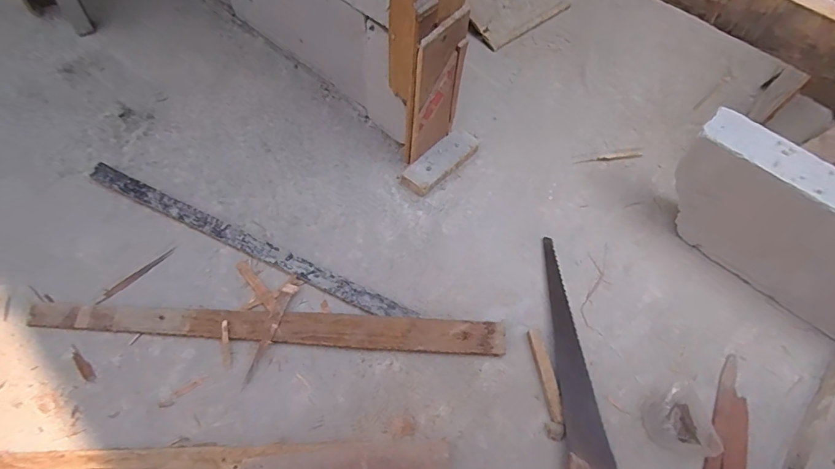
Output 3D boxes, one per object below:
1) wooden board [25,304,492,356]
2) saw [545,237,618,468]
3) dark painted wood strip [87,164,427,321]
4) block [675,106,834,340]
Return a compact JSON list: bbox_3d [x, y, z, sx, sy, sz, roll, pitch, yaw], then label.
[{"bbox_3d":[-0.209,0.134,0.637,0.650,0.025,0.043,3,62,0],"label":"wooden board"},{"bbox_3d":[0.222,0.210,0.617,0.086,0.036,0.462,0,62,-2],"label":"saw"},{"bbox_3d":[-0.274,0.010,0.702,0.565,0.019,0.034,24,64,9],"label":"dark painted wood strip"},{"bbox_3d":[0.543,-0.004,0.653,0.364,0.196,0.079,39,67,17],"label":"block"}]

